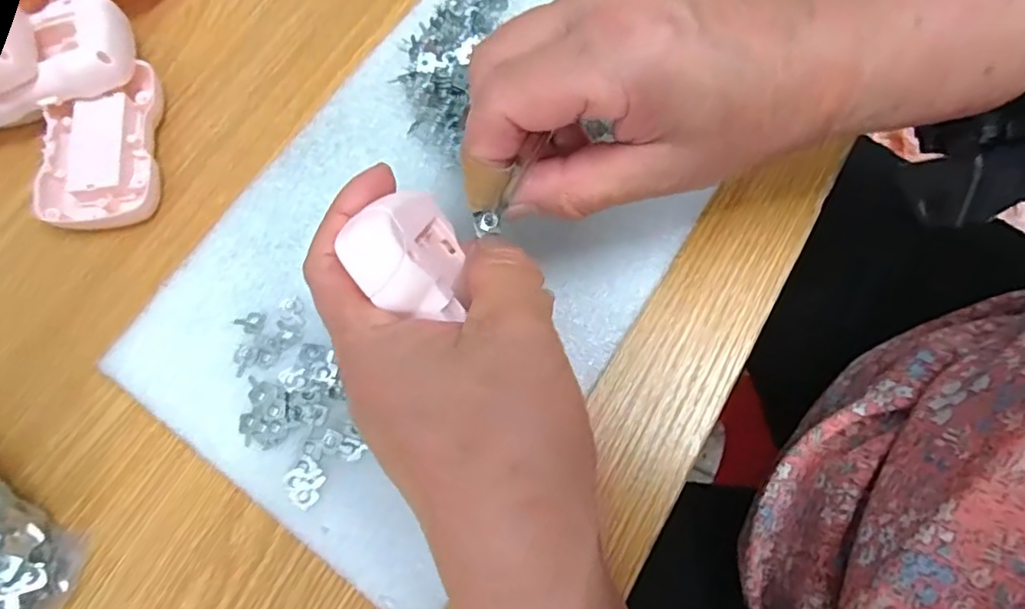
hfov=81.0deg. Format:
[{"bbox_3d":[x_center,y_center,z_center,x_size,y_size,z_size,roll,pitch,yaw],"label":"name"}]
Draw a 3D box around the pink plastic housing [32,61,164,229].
[{"bbox_3d":[-0.204,-0.078,0.302,0.053,0.016,0.085,-7,73,-1],"label":"pink plastic housing"}]

